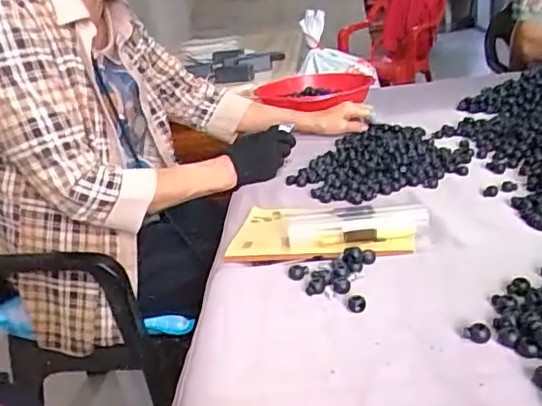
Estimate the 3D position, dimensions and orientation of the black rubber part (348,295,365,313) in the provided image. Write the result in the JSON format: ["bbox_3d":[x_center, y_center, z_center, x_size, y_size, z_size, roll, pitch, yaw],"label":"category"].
[{"bbox_3d":[0.075,0.088,0.491,0.014,0.012,0.013,-5,23,7],"label":"black rubber part"}]

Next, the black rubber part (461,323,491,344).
[{"bbox_3d":[0.160,0.101,0.438,0.021,0.011,0.011,7,27,32],"label":"black rubber part"}]

